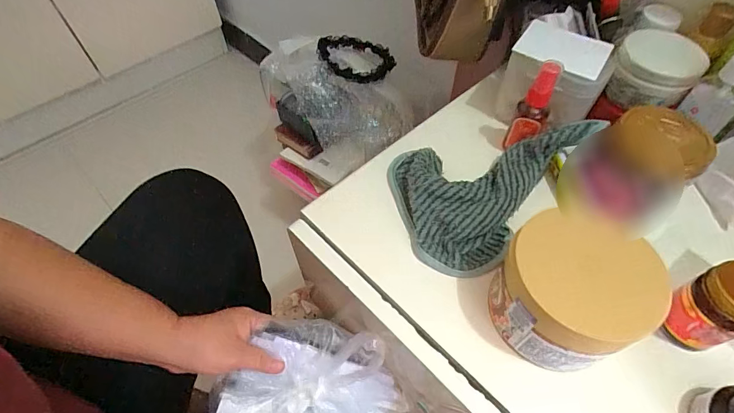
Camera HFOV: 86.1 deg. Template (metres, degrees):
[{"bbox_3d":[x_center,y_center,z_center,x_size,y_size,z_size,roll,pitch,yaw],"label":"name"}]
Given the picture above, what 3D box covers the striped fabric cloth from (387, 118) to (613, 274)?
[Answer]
[{"bbox_3d":[0.100,-0.038,0.364,0.189,0.045,0.137,-38,63,-23],"label":"striped fabric cloth"}]

